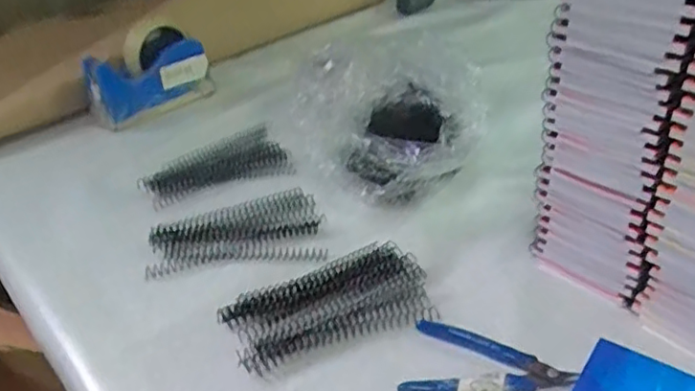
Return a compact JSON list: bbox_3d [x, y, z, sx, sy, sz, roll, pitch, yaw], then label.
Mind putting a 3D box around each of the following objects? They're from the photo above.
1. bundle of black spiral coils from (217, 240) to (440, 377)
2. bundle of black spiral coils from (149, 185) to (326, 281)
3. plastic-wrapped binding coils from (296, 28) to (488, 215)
[{"bbox_3d":[-0.015,0.088,0.503,0.166,0.015,0.087,-17,36,-18],"label":"bundle of black spiral coils"},{"bbox_3d":[-0.106,0.035,0.589,0.161,0.019,0.102,-9,34,-7],"label":"bundle of black spiral coils"},{"bbox_3d":[0.055,-0.093,0.664,0.177,0.129,0.244,4,34,9],"label":"plastic-wrapped binding coils"}]

